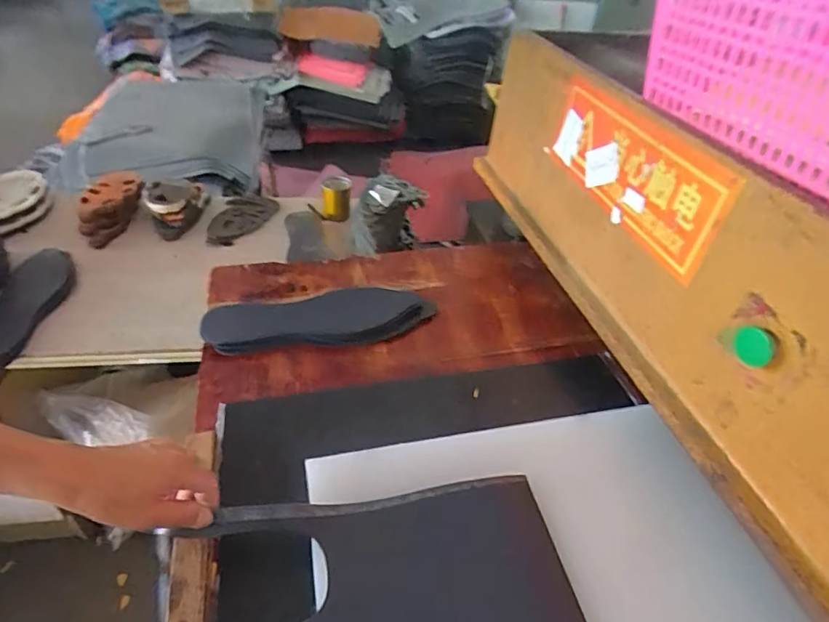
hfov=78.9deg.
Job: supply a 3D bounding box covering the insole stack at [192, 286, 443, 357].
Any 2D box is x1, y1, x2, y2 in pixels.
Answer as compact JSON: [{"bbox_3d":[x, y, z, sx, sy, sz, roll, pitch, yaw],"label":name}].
[{"bbox_3d":[-0.146,0.016,0.787,0.349,0.025,0.106,-6,42,-8],"label":"insole stack"}]

